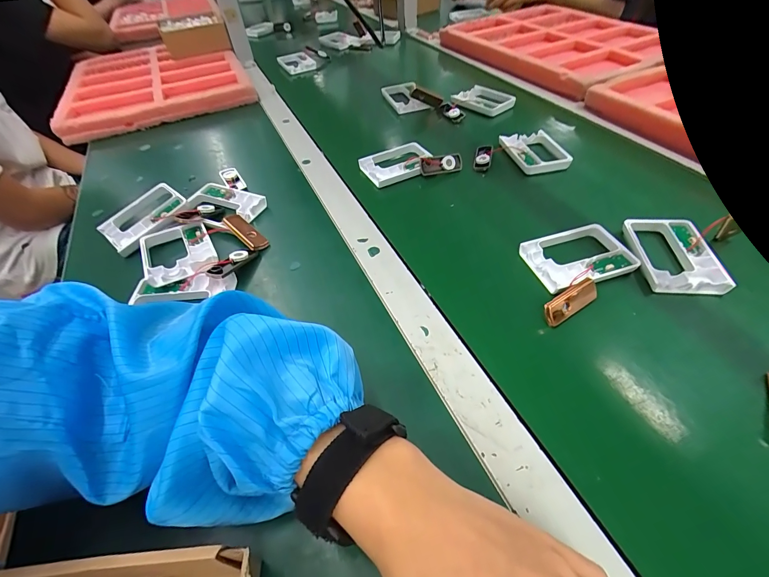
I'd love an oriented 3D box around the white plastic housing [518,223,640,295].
[{"bbox_3d":[0.198,-0.033,0.359,0.096,0.012,0.069,-15,50,-9],"label":"white plastic housing"}]

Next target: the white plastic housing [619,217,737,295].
[{"bbox_3d":[0.288,-0.034,0.356,0.073,0.015,0.094,1,49,5],"label":"white plastic housing"}]

